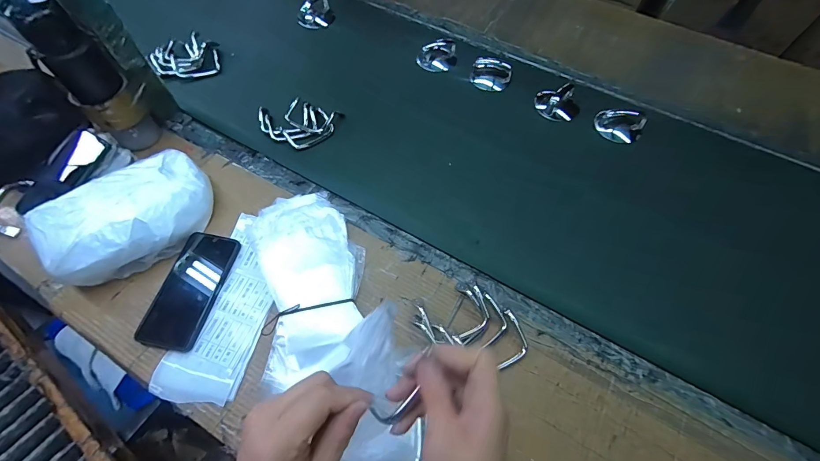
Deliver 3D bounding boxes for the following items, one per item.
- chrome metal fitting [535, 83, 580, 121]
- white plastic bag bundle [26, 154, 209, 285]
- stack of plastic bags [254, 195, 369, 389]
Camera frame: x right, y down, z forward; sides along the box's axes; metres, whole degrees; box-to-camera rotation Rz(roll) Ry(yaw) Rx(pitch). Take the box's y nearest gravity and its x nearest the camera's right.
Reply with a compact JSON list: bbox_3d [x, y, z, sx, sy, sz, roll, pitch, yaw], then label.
[{"bbox_3d":[0.299,-0.260,0.709,0.082,0.043,0.077,10,61,3],"label":"chrome metal fitting"},{"bbox_3d":[-0.401,-0.022,0.516,0.212,0.082,0.130,-34,67,-19],"label":"white plastic bag bundle"},{"bbox_3d":[-0.147,0.048,0.512,0.147,0.036,0.254,-13,62,-9],"label":"stack of plastic bags"}]

